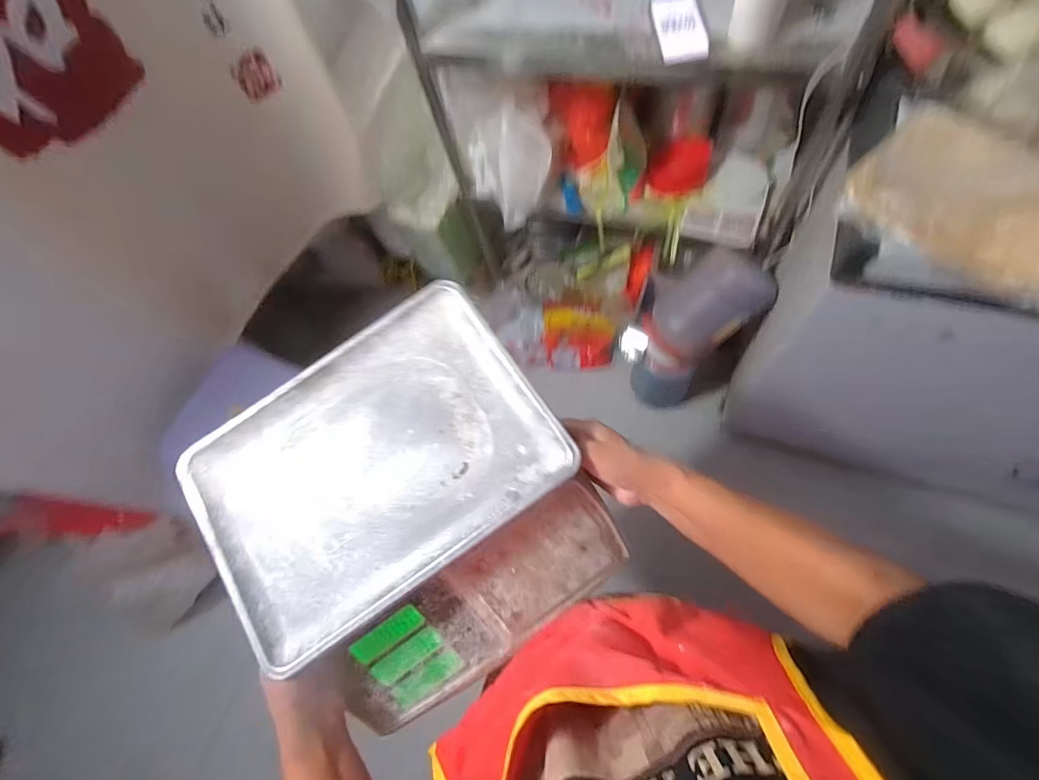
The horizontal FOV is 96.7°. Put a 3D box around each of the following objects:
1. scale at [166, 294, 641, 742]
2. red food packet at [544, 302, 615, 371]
[{"bbox_3d":[-0.110,0.109,0.459,0.337,0.102,0.334,-33,74,-10],"label":"scale"},{"bbox_3d":[0.188,-0.176,1.460,0.216,0.246,0.070,6,46,5],"label":"red food packet"}]

